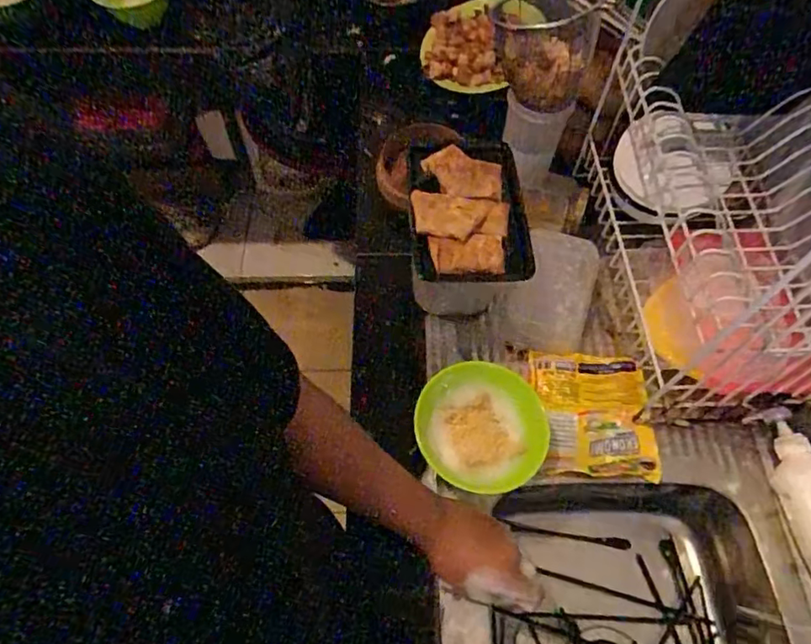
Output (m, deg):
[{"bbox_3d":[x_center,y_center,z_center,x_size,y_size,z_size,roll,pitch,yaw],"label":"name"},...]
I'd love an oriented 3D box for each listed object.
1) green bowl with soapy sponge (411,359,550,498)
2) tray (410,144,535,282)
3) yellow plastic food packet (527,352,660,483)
[{"bbox_3d":[0.090,0.130,0.666,0.152,0.068,0.147,0,61,-1],"label":"green bowl with soapy sponge"},{"bbox_3d":[0.078,-0.132,0.661,0.140,0.046,0.197,-3,61,-2],"label":"tray"},{"bbox_3d":[0.239,0.116,0.715,0.148,0.019,0.162,3,61,1],"label":"yellow plastic food packet"}]

